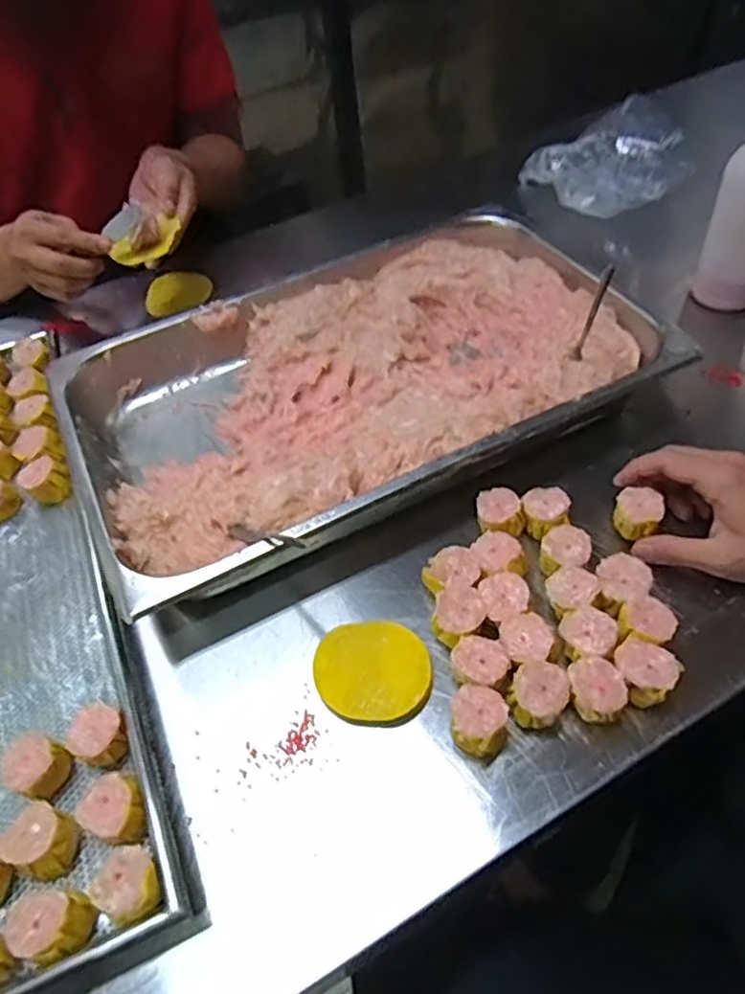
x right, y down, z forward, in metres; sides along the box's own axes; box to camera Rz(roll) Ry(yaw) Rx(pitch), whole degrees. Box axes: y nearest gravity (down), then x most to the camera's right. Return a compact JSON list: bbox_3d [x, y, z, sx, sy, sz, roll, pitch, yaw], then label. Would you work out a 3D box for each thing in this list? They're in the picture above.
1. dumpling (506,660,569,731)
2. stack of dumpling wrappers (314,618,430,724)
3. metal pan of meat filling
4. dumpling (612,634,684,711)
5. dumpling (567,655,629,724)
[{"bbox_3d":[0.111,0.136,0.440,0.035,0.034,0.040,19,55,20],"label":"dumpling"},{"bbox_3d":[0.000,0.126,0.474,0.081,0.018,0.079,-8,50,-1],"label":"stack of dumpling wrappers"},{"bbox_3d":[-0.011,-0.107,0.629,0.512,0.071,0.318,-24,52,-14],"label":"metal pan of meat filling"},{"bbox_3d":[0.181,0.120,0.443,0.039,0.034,0.035,34,61,28],"label":"dumpling"},{"bbox_3d":[0.149,0.133,0.440,0.035,0.035,0.038,-3,50,3],"label":"dumpling"}]

